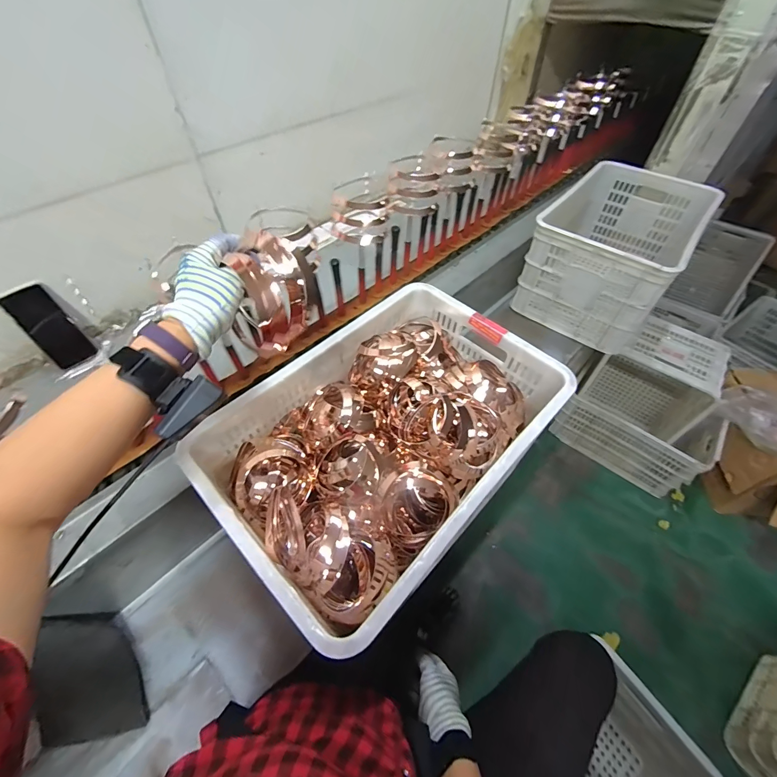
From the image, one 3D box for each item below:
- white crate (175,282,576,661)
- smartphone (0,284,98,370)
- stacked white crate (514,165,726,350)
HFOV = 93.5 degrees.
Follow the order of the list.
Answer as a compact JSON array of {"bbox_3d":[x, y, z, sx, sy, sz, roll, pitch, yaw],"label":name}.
[{"bbox_3d":[0.007,0.071,0.591,0.355,0.148,0.524,37,58,27],"label":"white crate"},{"bbox_3d":[-0.694,-0.123,0.756,0.012,0.179,0.076,26,54,21],"label":"smartphone"},{"bbox_3d":[0.660,-0.412,1.105,0.363,0.290,0.514,32,56,24],"label":"stacked white crate"}]

